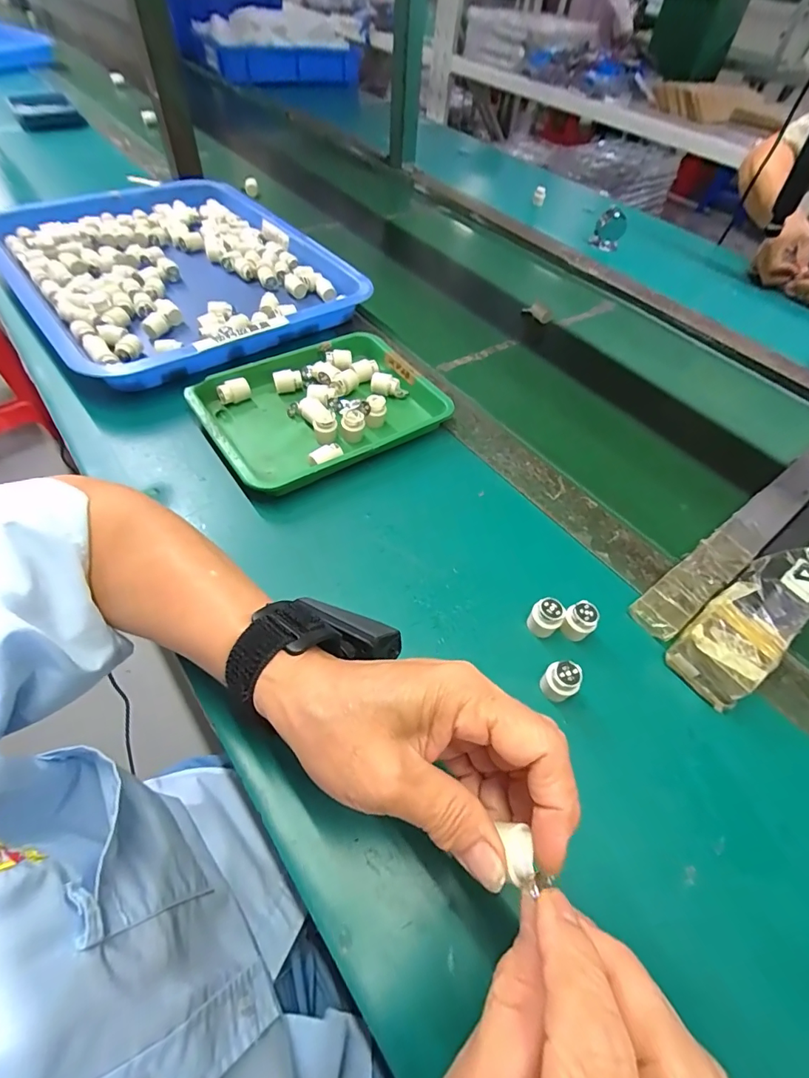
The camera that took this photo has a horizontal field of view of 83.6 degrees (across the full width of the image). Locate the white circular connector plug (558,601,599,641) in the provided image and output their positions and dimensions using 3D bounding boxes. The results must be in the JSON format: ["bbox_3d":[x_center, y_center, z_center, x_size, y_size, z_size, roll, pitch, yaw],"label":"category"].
[{"bbox_3d":[0.123,0.061,0.323,0.021,0.029,0.024,39,59,21],"label":"white circular connector plug"}]

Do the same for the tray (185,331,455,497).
[{"bbox_3d":[-0.079,-0.130,0.444,0.218,0.033,0.164,-29,61,-25],"label":"tray"}]

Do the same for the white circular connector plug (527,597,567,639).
[{"bbox_3d":[0.101,0.057,0.323,0.021,0.029,0.018,39,59,21],"label":"white circular connector plug"}]

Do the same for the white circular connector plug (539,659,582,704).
[{"bbox_3d":[0.102,0.093,0.296,0.019,0.030,0.020,3,53,-4],"label":"white circular connector plug"}]

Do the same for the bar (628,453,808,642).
[{"bbox_3d":[0.379,-0.051,0.441,0.504,0.019,0.034,-30,61,-25],"label":"bar"}]

